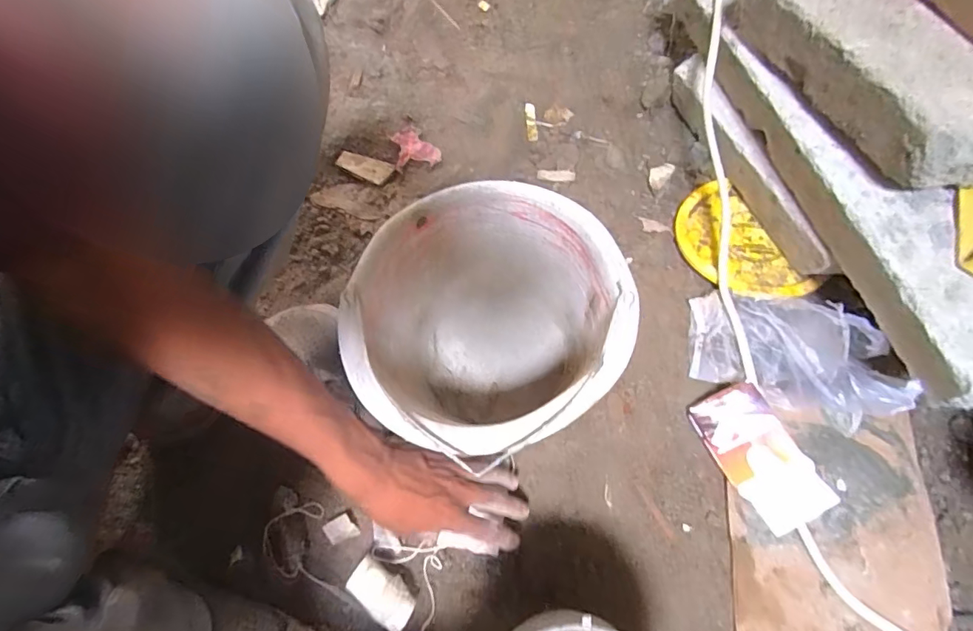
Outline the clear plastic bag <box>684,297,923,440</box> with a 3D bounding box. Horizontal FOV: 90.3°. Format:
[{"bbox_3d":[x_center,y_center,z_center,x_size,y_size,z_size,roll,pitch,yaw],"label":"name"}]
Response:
[{"bbox_3d":[0.313,0.030,0.503,0.188,0.090,0.114,21,69,14],"label":"clear plastic bag"}]

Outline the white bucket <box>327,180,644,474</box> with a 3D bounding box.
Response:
[{"bbox_3d":[0.004,0.019,0.482,0.231,0.175,0.245,-1,67,2],"label":"white bucket"}]

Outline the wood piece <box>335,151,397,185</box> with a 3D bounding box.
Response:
[{"bbox_3d":[-0.177,-0.215,0.699,0.084,0.007,0.039,21,69,14],"label":"wood piece"}]

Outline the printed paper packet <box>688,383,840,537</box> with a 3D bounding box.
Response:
[{"bbox_3d":[0.270,0.140,0.484,0.072,0.020,0.135,-30,68,11],"label":"printed paper packet"}]

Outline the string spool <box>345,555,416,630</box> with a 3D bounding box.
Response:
[{"bbox_3d":[-0.096,0.260,0.452,0.063,0.034,0.037,30,72,17],"label":"string spool"}]

